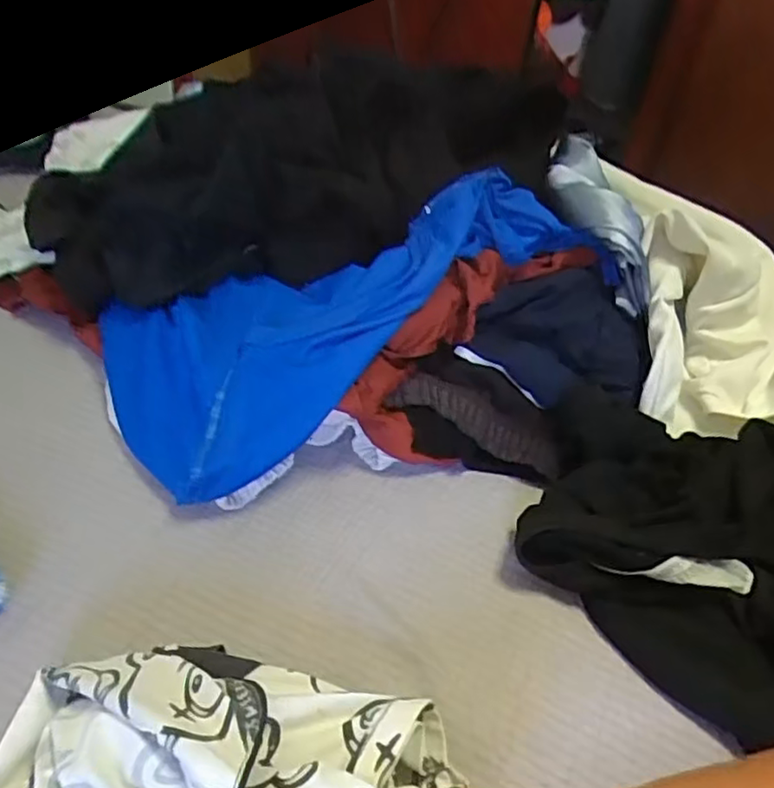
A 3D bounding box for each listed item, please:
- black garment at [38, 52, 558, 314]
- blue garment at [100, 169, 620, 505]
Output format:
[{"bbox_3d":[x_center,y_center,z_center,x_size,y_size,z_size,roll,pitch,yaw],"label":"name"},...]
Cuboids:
[{"bbox_3d":[-0.094,-0.197,0.593,0.413,0.154,0.199,-18,47,-26],"label":"black garment"},{"bbox_3d":[-0.033,-0.087,0.544,0.423,0.077,0.206,-32,52,-18],"label":"blue garment"}]

